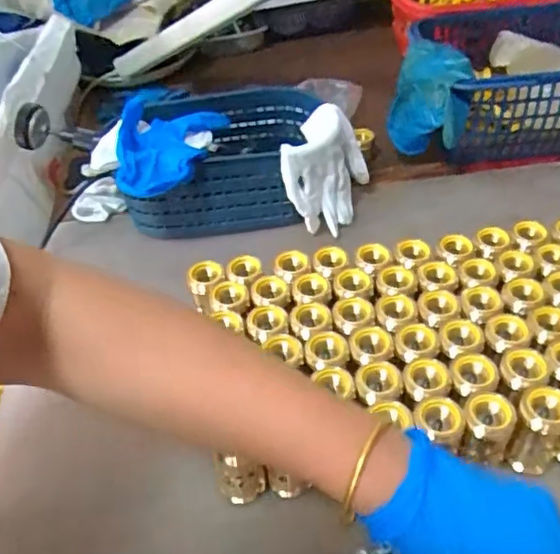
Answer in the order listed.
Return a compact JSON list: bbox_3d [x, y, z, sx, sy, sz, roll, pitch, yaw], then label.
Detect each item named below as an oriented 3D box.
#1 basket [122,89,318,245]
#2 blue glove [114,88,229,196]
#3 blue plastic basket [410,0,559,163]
[{"bbox_3d":[-0.059,-0.128,0.651,0.204,0.086,0.155,-8,44,0],"label":"basket"},{"bbox_3d":[-0.117,-0.140,0.579,0.094,0.048,0.140,9,46,14],"label":"blue glove"},{"bbox_3d":[0.300,-0.218,0.678,0.250,0.113,0.167,-6,44,2],"label":"blue plastic basket"}]

